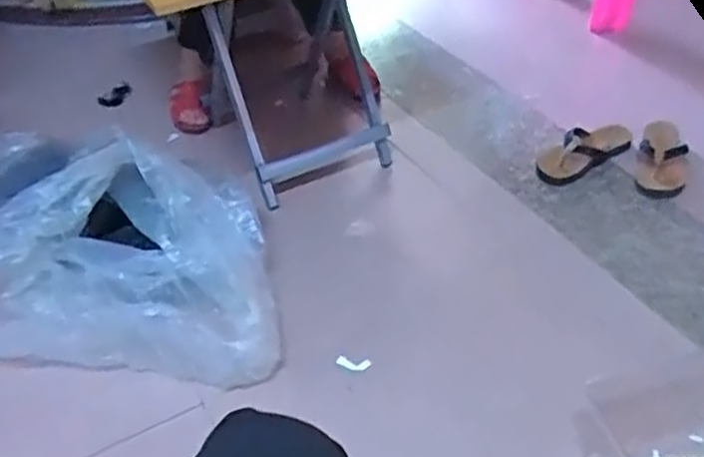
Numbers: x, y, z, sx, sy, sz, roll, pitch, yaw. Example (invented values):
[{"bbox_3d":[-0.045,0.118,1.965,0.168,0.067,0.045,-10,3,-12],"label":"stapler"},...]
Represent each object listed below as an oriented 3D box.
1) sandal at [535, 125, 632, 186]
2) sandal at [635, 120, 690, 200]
[{"bbox_3d":[0.471,-0.161,1.493,0.225,0.050,0.104,-25,45,-23],"label":"sandal"},{"bbox_3d":[0.611,-0.141,1.447,0.095,0.044,0.202,10,42,15],"label":"sandal"}]

